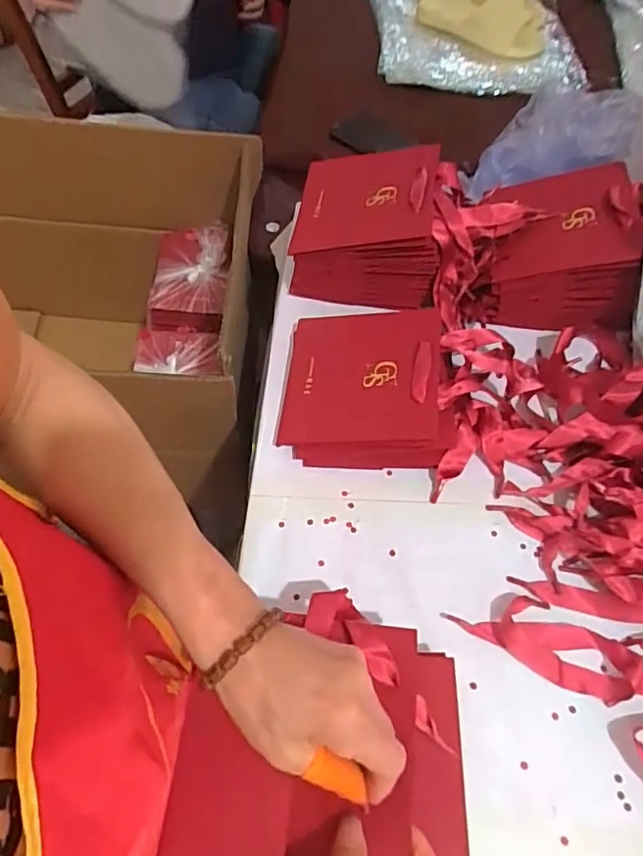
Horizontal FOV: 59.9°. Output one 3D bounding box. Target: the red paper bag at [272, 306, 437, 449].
[{"bbox_3d":[0.035,-0.048,0.504,0.138,0.011,0.140,-4,57,17],"label":"red paper bag"}]

